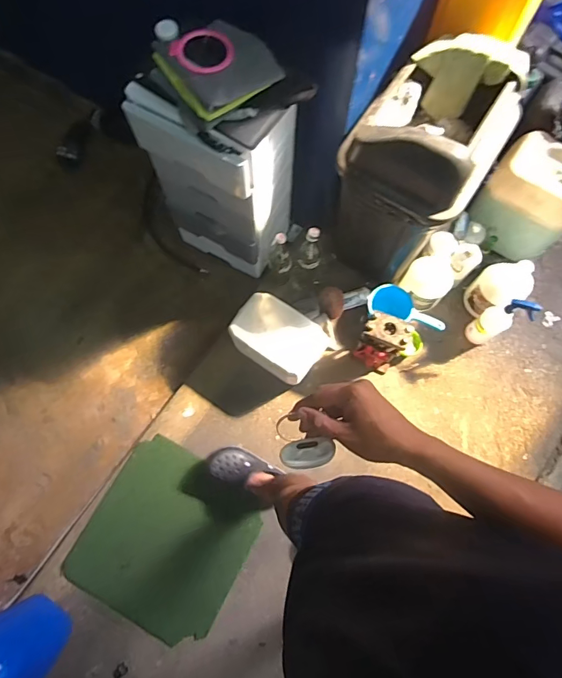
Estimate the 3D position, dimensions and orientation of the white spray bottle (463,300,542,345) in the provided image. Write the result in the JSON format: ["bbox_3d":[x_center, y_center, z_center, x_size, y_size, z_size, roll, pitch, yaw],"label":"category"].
[{"bbox_3d":[0.726,-0.061,1.435,0.099,0.267,0.107,1,70,-2],"label":"white spray bottle"}]

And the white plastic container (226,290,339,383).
[{"bbox_3d":[-0.002,0.001,1.423,0.301,0.154,0.218,31,72,9],"label":"white plastic container"}]

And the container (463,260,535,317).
[{"bbox_3d":[0.738,-0.173,1.456,0.132,0.226,0.134,1,70,-2],"label":"container"}]

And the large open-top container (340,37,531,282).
[{"bbox_3d":[0.420,-0.518,1.296,0.339,0.537,0.459,36,80,8],"label":"large open-top container"}]

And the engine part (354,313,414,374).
[{"bbox_3d":[0.331,0.014,1.423,0.147,0.234,0.118,25,71,7],"label":"engine part"}]

